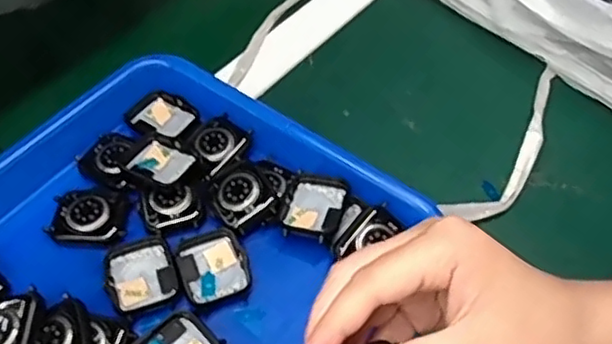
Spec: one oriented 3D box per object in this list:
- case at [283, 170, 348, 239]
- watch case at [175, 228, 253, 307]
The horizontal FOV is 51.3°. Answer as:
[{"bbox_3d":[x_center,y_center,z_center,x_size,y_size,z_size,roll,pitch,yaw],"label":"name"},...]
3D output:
[{"bbox_3d":[0.005,0.020,0.379,0.034,0.009,0.043,14,52,10],"label":"case"},{"bbox_3d":[-0.052,0.054,0.359,0.038,0.008,0.040,-20,54,-17],"label":"watch case"}]

